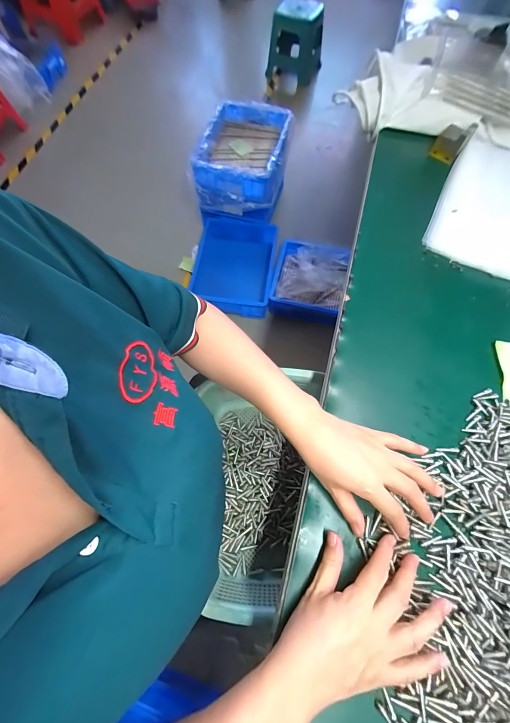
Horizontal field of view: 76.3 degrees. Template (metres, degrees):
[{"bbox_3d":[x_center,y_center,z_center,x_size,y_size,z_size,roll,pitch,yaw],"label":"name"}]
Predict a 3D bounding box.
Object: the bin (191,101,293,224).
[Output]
[{"bbox_3d":[-0.037,-0.793,1.314,0.323,0.231,0.373,13,68,6],"label":"bin"}]

